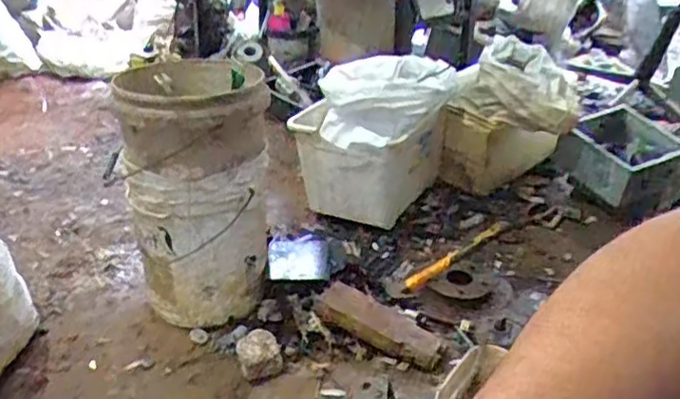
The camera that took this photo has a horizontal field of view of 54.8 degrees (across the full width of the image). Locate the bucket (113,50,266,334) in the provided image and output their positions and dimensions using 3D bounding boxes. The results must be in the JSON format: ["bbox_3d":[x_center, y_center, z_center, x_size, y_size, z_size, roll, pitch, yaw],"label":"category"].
[{"bbox_3d":[-0.289,-0.020,1.348,0.278,0.524,0.274,-5,30,-14],"label":"bucket"}]

